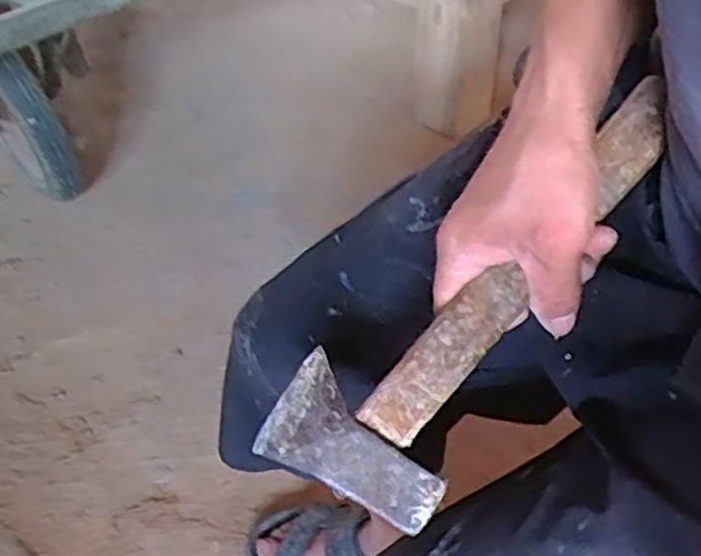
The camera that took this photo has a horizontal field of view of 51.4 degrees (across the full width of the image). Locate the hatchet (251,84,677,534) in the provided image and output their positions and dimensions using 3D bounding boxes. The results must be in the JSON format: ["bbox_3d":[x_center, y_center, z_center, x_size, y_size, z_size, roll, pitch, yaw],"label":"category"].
[{"bbox_3d":[0.081,0.008,0.384,0.285,0.038,0.085,-45,58,-12],"label":"hatchet"}]

